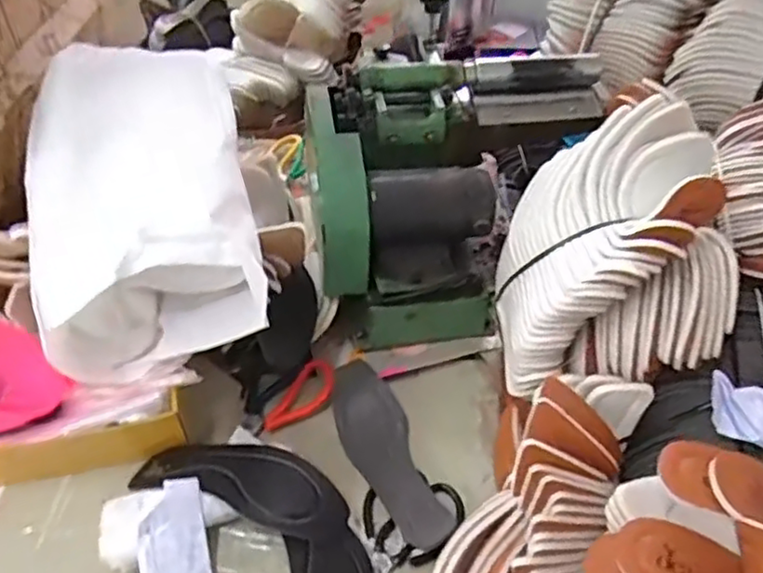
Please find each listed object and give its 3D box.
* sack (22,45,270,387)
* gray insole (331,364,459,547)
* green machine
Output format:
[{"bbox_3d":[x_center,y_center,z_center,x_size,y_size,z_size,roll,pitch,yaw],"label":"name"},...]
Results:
[{"bbox_3d":[-0.243,-0.088,0.683,0.197,0.169,0.311,-11,48,-12],"label":"sack"},{"bbox_3d":[0.005,0.183,0.733,0.076,0.026,0.234,-15,49,-16],"label":"gray insole"},{"bbox_3d":[0.103,-0.111,0.835,0.361,0.246,0.254,-5,47,-7],"label":"green machine"}]

